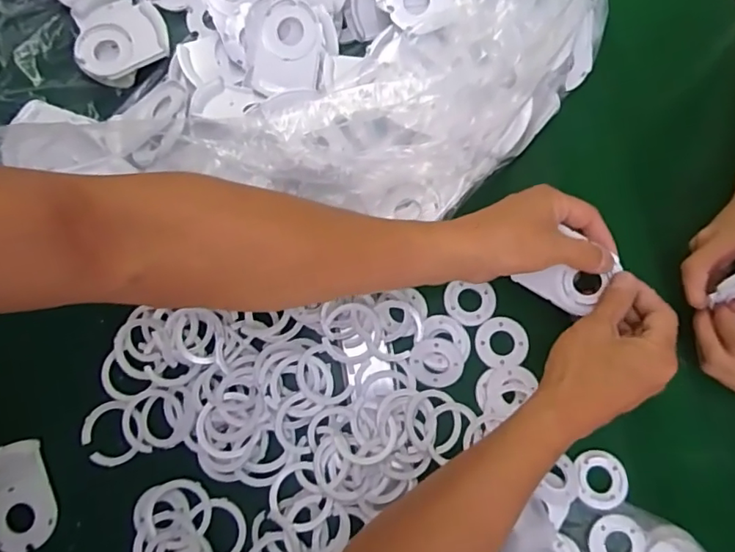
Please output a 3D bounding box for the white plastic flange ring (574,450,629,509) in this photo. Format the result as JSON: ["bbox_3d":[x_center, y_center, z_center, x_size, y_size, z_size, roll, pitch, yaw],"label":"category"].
[{"bbox_3d":[0.190,0.165,0.434,0.041,0.009,0.043,0,77,1],"label":"white plastic flange ring"}]

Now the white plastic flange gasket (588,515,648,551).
[{"bbox_3d":[0.196,0.213,0.421,0.043,0.008,0.043,-3,77,1],"label":"white plastic flange gasket"}]

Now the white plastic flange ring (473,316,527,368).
[{"bbox_3d":[0.115,0.057,0.458,0.044,0.004,0.042,0,77,1],"label":"white plastic flange ring"}]

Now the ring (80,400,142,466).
[{"bbox_3d":[-0.214,0.131,0.446,0.047,0.006,0.052,8,78,3],"label":"ring"}]

